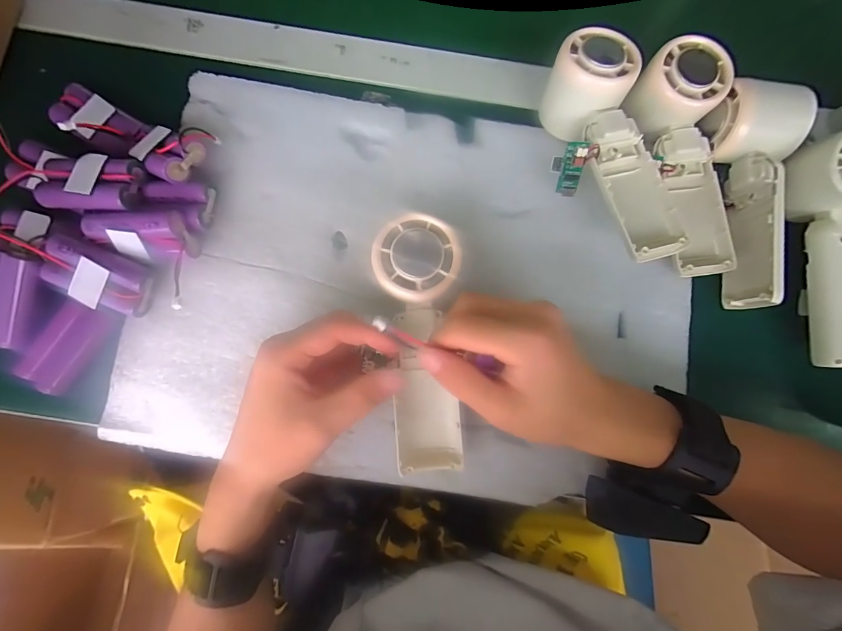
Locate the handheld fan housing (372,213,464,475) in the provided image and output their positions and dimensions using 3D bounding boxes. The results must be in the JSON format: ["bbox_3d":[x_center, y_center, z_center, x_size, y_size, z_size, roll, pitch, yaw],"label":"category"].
[{"bbox_3d":[0.002,0.020,0.248,0.051,0.028,0.165,-5,98,-3],"label":"handheld fan housing"}]

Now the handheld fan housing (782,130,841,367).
[{"bbox_3d":[0.304,-0.047,0.282,0.052,0.038,0.163,-6,93,-3],"label":"handheld fan housing"}]

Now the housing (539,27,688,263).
[{"bbox_3d":[0.134,-0.117,0.282,0.060,0.052,0.167,-15,82,-3],"label":"housing"}]

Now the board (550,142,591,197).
[{"bbox_3d":[0.103,-0.103,0.274,0.021,0.038,0.004,23,54,21],"label":"board"}]

